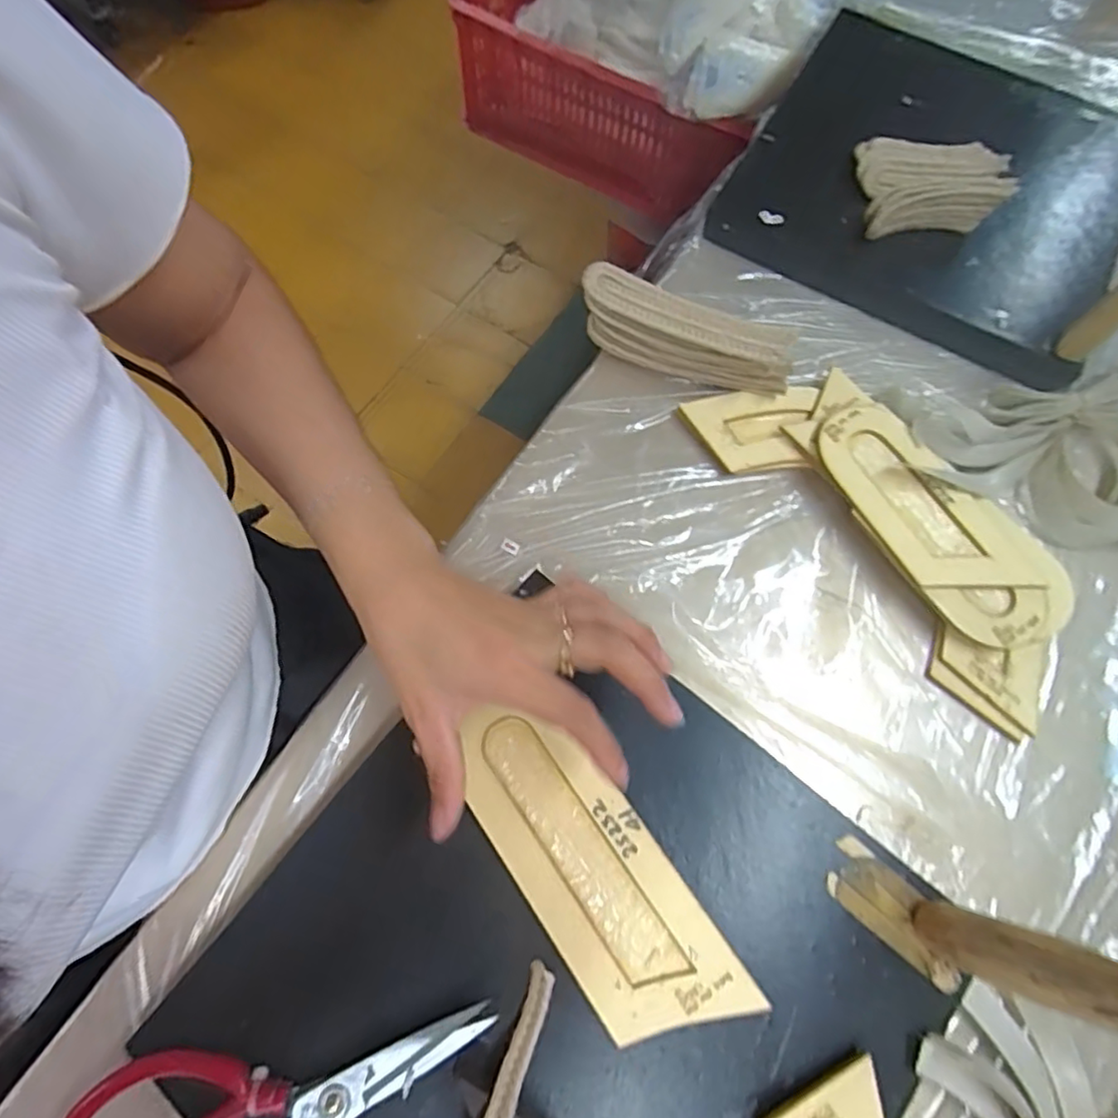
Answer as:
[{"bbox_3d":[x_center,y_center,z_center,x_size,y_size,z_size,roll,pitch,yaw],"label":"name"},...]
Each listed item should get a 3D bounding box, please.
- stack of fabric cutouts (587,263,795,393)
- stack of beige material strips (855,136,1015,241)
[{"bbox_3d":[0.088,-0.156,0.441,0.148,0.046,0.032,23,70,7],"label":"stack of fabric cutouts"},{"bbox_3d":[0.290,-0.296,0.495,0.110,0.032,0.083,-3,69,-3],"label":"stack of beige material strips"}]

